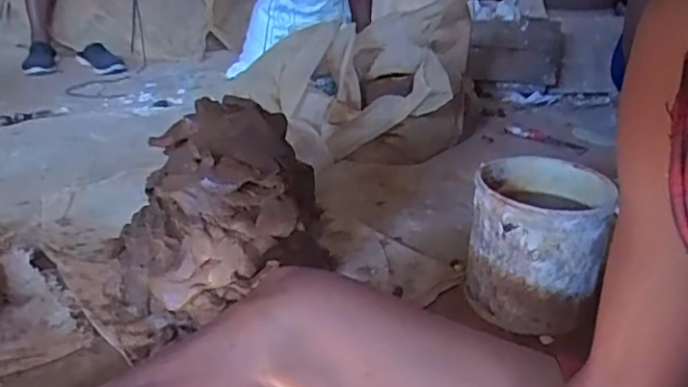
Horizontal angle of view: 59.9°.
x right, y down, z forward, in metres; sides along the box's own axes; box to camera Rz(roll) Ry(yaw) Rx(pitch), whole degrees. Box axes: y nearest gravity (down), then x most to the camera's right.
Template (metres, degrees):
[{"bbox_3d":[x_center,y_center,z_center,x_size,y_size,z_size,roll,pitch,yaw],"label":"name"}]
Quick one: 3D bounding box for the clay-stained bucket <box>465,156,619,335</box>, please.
[{"bbox_3d":[0.253,0.070,0.807,0.162,0.178,0.150,7,26,12],"label":"clay-stained bucket"}]

